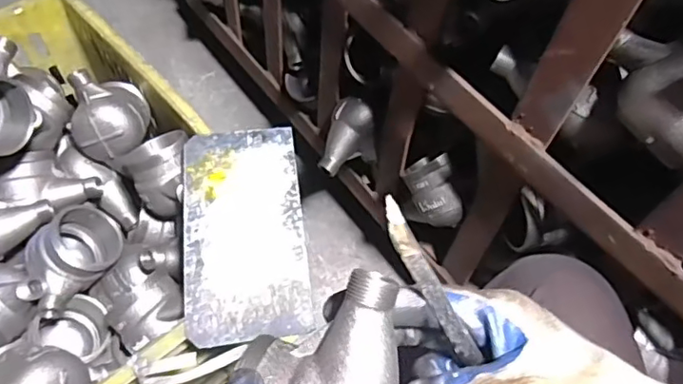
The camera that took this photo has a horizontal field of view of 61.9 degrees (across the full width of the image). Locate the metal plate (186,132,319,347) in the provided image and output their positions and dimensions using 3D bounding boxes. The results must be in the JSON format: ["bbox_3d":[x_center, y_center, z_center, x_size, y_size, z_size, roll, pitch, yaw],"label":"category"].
[{"bbox_3d":[-0.099,0.035,0.589,0.122,0.005,0.238,-5,60,-7],"label":"metal plate"}]

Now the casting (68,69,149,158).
[{"bbox_3d":[-0.290,-0.088,0.714,0.104,0.084,0.104,0,91,-23],"label":"casting"}]

